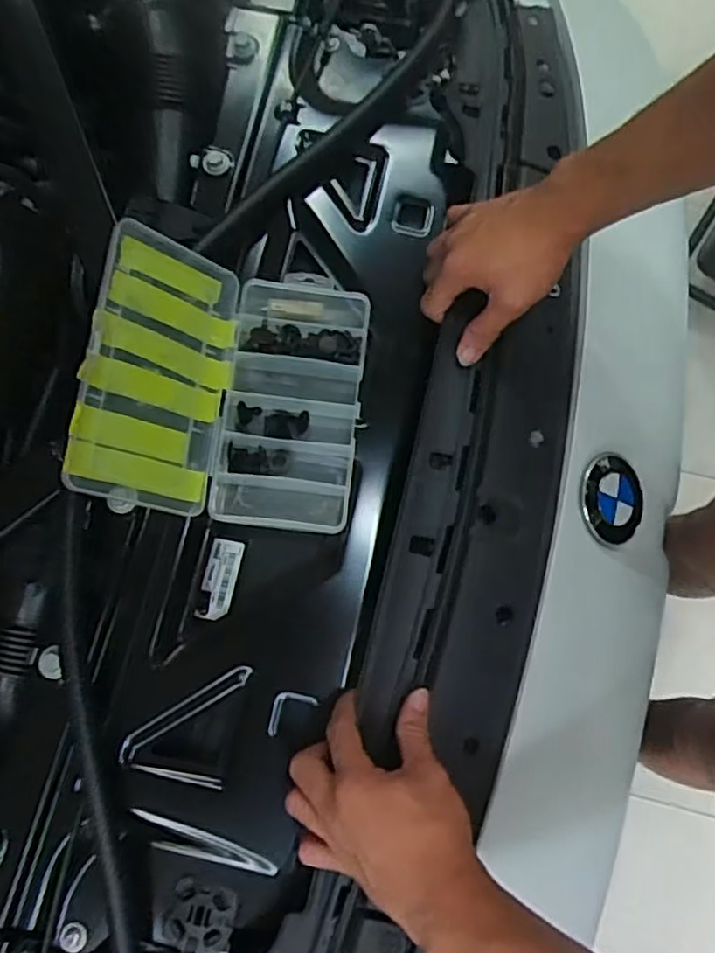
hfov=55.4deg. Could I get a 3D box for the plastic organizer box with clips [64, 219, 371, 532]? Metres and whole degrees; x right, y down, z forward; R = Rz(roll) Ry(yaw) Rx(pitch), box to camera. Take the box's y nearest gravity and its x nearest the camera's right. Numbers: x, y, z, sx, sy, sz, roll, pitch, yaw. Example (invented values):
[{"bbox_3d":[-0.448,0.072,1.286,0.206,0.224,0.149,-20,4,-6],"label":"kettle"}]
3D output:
[{"bbox_3d":[-0.091,-0.069,0.531,0.186,0.129,0.207,4,76,2],"label":"plastic organizer box with clips"}]

